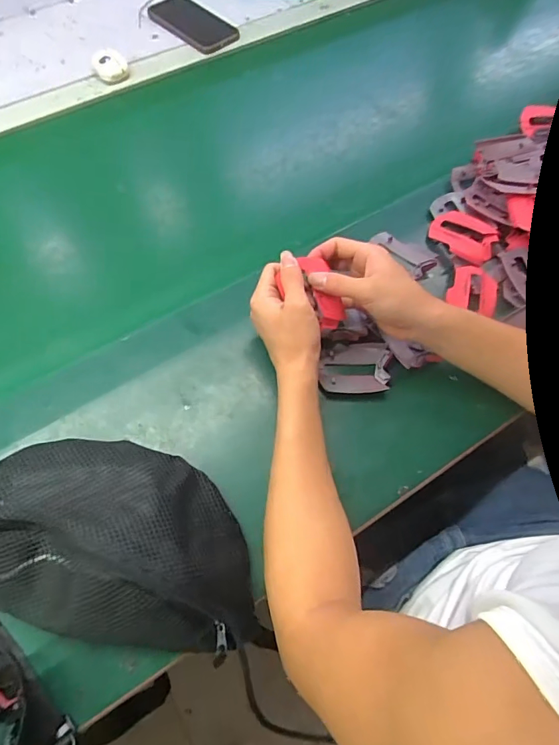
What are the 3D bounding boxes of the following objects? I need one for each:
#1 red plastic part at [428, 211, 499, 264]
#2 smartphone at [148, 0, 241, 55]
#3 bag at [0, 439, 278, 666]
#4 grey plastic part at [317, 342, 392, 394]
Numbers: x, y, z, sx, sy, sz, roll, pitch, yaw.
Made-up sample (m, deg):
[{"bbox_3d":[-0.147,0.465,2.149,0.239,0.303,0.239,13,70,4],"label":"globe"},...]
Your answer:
[{"bbox_3d":[0.227,-0.171,0.569,0.081,0.017,0.061,38,68,15],"label":"red plastic part"},{"bbox_3d":[-0.145,-0.594,0.784,0.166,0.013,0.086,41,69,16],"label":"smartphone"},{"bbox_3d":[-0.151,0.133,0.393,0.279,0.071,0.152,9,64,2],"label":"bag"},{"bbox_3d":[0.080,-0.007,0.500,0.072,0.016,0.061,2,64,-1],"label":"grey plastic part"}]

